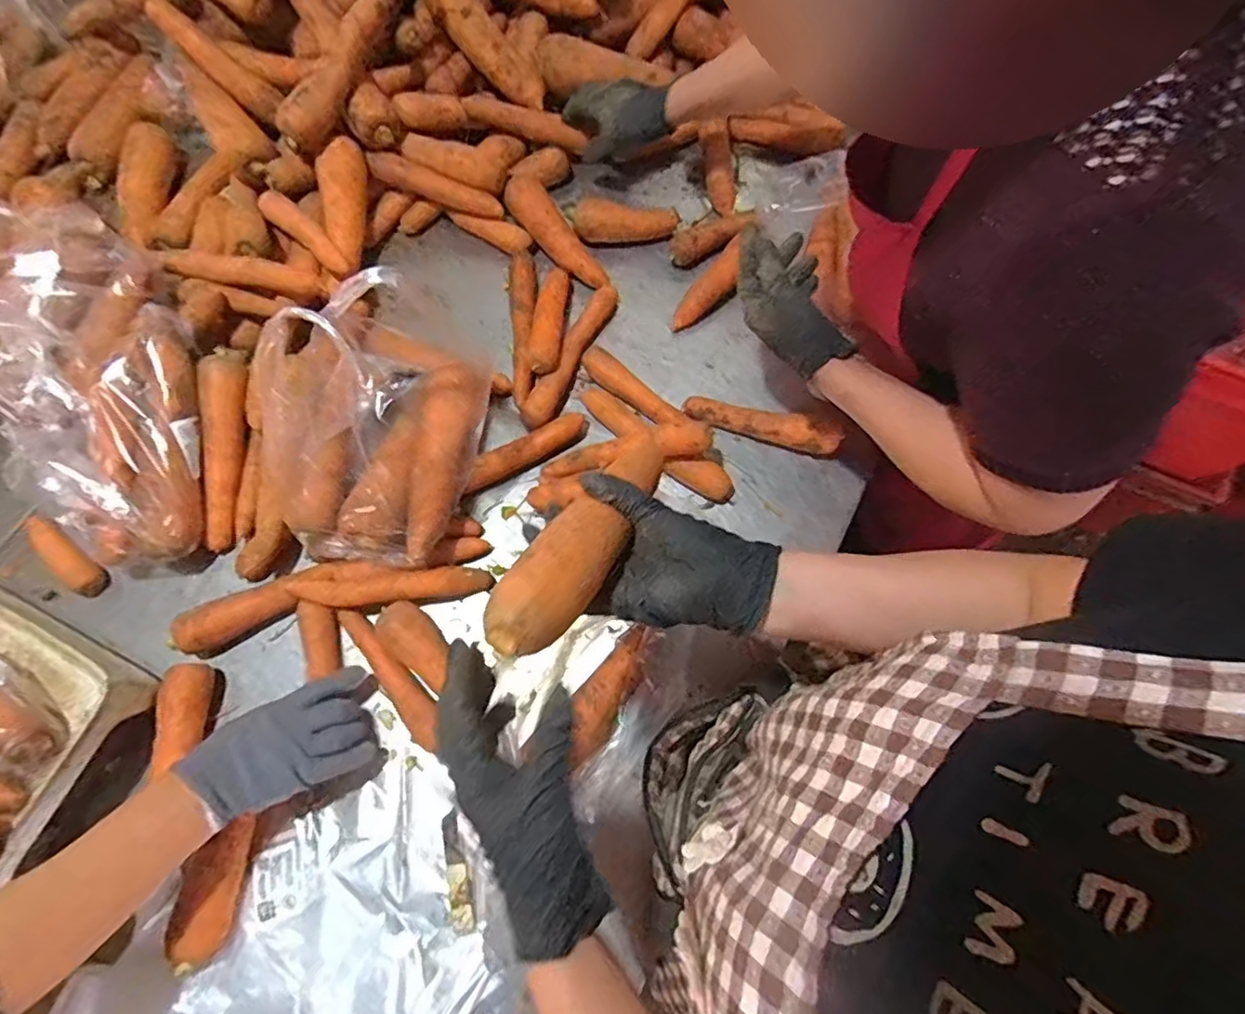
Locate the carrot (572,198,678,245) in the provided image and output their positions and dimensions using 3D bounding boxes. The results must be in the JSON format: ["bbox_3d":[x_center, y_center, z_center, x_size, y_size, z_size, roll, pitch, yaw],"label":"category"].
[{"bbox_3d":[0.004,-0.366,0.809,0.133,0.035,0.049,5,71,-1],"label":"carrot"}]

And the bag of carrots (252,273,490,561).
[{"bbox_3d":[-0.236,-0.091,0.589,0.168,0.215,0.250,8,71,3],"label":"bag of carrots"}]

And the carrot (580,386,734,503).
[{"bbox_3d":[0.037,-0.075,0.707,0.206,0.029,0.037,38,74,10],"label":"carrot"}]

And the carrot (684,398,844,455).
[{"bbox_3d":[0.158,-0.095,0.715,0.173,0.049,0.032,18,72,4],"label":"carrot"}]

